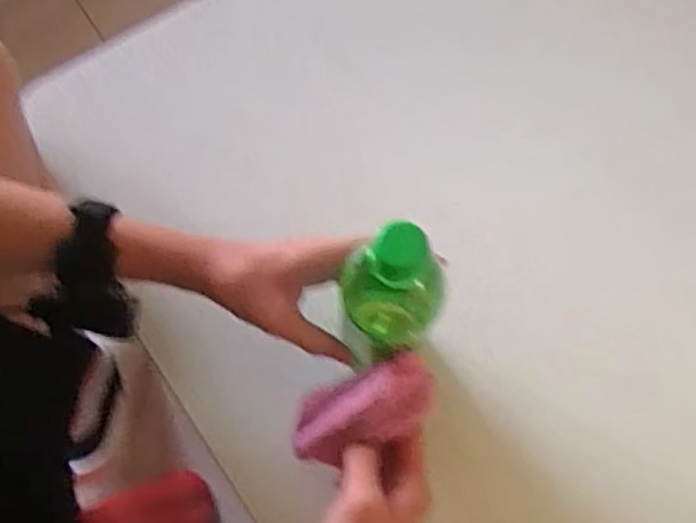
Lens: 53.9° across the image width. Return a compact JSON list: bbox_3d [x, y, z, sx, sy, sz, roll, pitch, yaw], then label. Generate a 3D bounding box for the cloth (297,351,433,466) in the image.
[{"bbox_3d":[0.009,0.099,0.453,0.100,0.022,0.047,-27,72,6],"label":"cloth"}]

